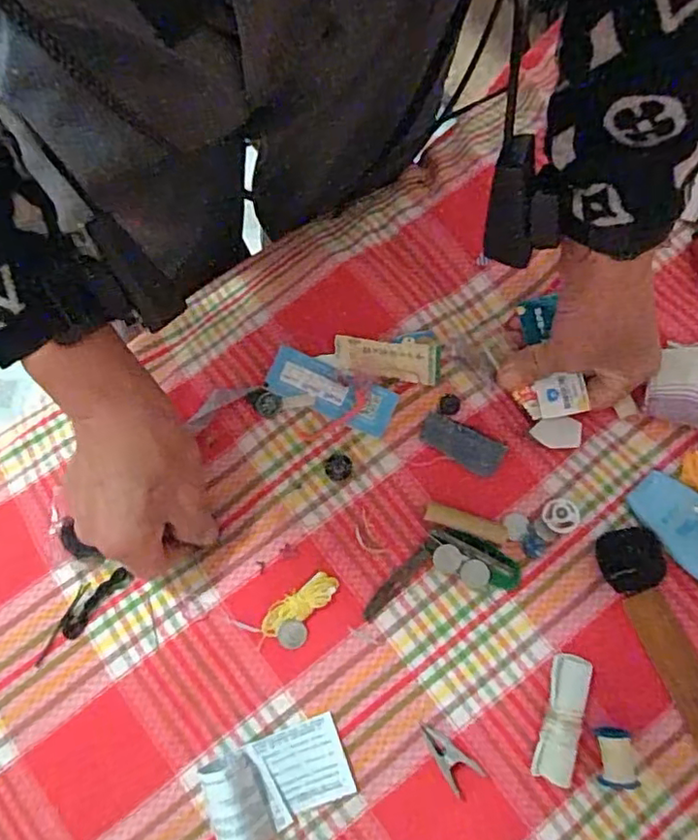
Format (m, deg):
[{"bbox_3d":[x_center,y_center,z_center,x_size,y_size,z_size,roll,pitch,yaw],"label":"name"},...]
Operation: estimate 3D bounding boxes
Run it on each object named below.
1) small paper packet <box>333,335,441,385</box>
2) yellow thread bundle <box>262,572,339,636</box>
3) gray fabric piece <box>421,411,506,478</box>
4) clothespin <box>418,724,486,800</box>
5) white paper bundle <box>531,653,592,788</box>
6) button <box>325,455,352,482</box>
[{"bbox_3d":[0.026,-0.043,0.423,0.072,0.008,0.028,9,94,8],"label":"small paper packet"},{"bbox_3d":[-0.032,0.118,0.388,0.054,0.005,0.019,-34,75,-8],"label":"yellow thread bundle"},{"bbox_3d":[0.078,0.018,0.422,0.059,0.004,0.027,24,70,-3],"label":"gray fabric piece"},{"bbox_3d":[0.060,0.203,0.364,0.021,0.013,0.044,-40,77,-10],"label":"clothespin"},{"bbox_3d":[0.128,0.178,0.364,0.022,0.014,0.070,18,75,7],"label":"white paper bundle"},{"bbox_3d":[-0.007,0.032,0.411,0.018,0.004,0.018,-1,74,2],"label":"button"}]

